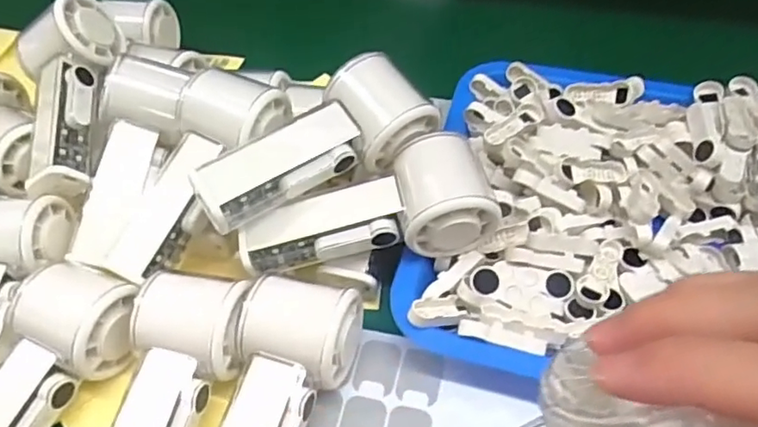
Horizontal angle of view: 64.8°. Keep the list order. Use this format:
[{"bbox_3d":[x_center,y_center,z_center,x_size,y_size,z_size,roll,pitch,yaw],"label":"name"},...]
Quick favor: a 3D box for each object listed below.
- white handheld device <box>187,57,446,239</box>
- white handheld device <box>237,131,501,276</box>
[{"bbox_3d":[-0.039,-0.040,0.368,0.150,0.059,0.055,-25,54,-17],"label":"white handheld device"},{"bbox_3d":[-0.008,-0.001,0.366,0.147,0.057,0.061,-7,51,-3],"label":"white handheld device"}]

